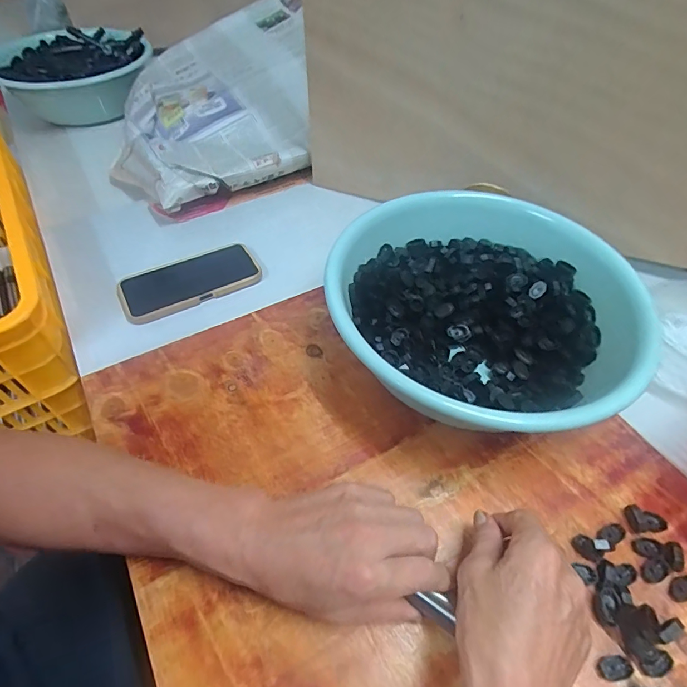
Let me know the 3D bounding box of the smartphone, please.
[{"bbox_3d":[-0.196,-0.081,0.550,0.168,0.017,0.084,-25,57,-19],"label":"smartphone"}]

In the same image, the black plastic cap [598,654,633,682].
[{"bbox_3d":[0.191,0.227,0.300,0.020,0.006,0.014,-8,53,-7],"label":"black plastic cap"}]

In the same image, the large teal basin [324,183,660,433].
[{"bbox_3d":[0.133,-0.028,0.442,0.295,0.096,0.266,27,57,18],"label":"large teal basin"}]

